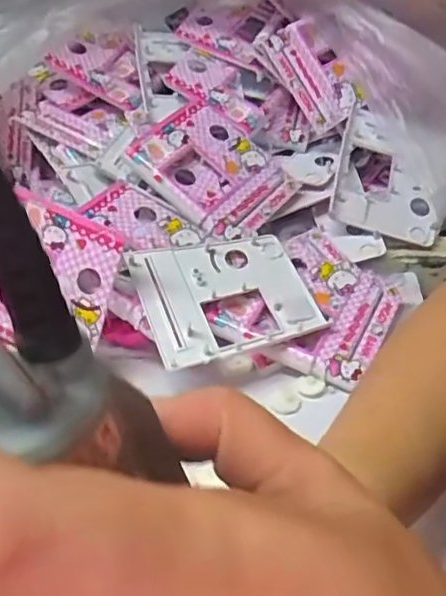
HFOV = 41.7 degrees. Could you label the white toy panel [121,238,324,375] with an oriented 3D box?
[{"bbox_3d":[0.002,-0.005,0.494,0.141,0.010,0.116,-13,56,-18],"label":"white toy panel"}]

